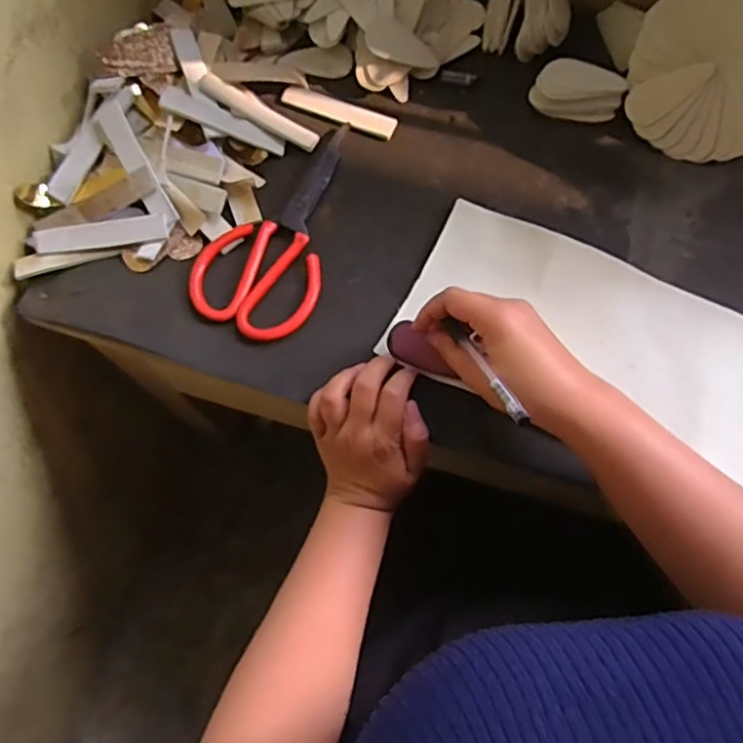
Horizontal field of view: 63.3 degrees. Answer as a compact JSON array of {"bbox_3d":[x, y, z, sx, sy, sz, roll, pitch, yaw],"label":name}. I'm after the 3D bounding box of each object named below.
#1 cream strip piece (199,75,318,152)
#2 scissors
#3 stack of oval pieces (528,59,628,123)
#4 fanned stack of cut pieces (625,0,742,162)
[{"bbox_3d":[-0.096,-0.224,0.521,0.108,0.006,0.022,28,73,-7],"label":"cream strip piece"},{"bbox_3d":[-0.075,-0.125,0.495,0.097,0.015,0.202,16,72,6],"label":"scissors"},{"bbox_3d":[0.179,-0.243,0.525,0.073,0.028,0.036,26,74,9],"label":"stack of oval pieces"},{"bbox_3d":[0.266,-0.235,0.463,0.030,0.130,0.132,-25,99,-36],"label":"fanned stack of cut pieces"}]

